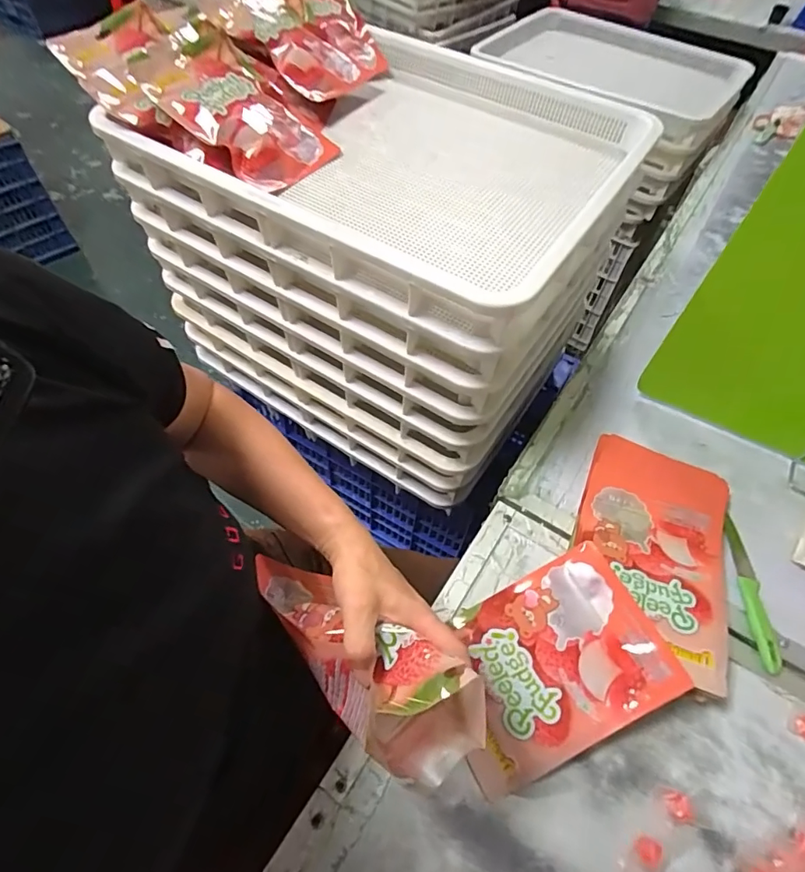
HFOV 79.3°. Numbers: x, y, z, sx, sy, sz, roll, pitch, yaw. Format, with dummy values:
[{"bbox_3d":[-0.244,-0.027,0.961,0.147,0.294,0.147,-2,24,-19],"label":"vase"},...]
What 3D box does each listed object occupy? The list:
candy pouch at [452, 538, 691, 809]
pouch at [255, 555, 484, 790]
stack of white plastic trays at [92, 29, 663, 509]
[{"bbox_3d":[0.150,0.231,0.493,0.212,0.030,0.167,-27,61,-2],"label":"candy pouch"},{"bbox_3d":[-0.042,0.175,0.389,0.219,0.084,0.077,25,56,32],"label":"pouch"},{"bbox_3d":[-0.021,-0.286,0.820,0.592,0.439,0.477,29,58,17],"label":"stack of white plastic trays"}]

